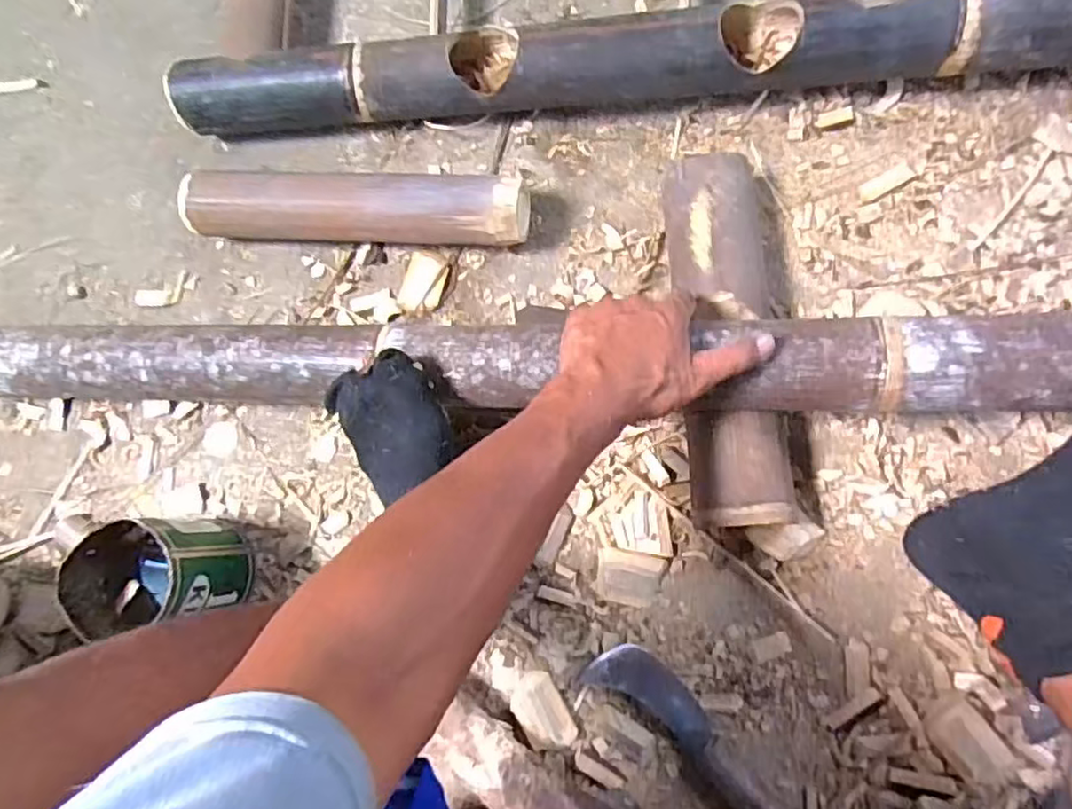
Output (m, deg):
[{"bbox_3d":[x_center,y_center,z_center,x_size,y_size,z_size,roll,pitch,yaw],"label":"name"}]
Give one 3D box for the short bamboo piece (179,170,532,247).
[{"bbox_3d":[-0.172,-0.180,0.620,0.333,0.073,0.059,2,85,9],"label":"short bamboo piece"}]

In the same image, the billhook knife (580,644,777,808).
[{"bbox_3d":[0.143,0.291,0.540,0.234,0.040,0.053,42,92,11],"label":"billhook knife"}]

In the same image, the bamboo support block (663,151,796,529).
[{"bbox_3d":[0.160,-0.055,0.560,0.077,0.063,0.306,-5,84,9],"label":"bamboo support block"}]

